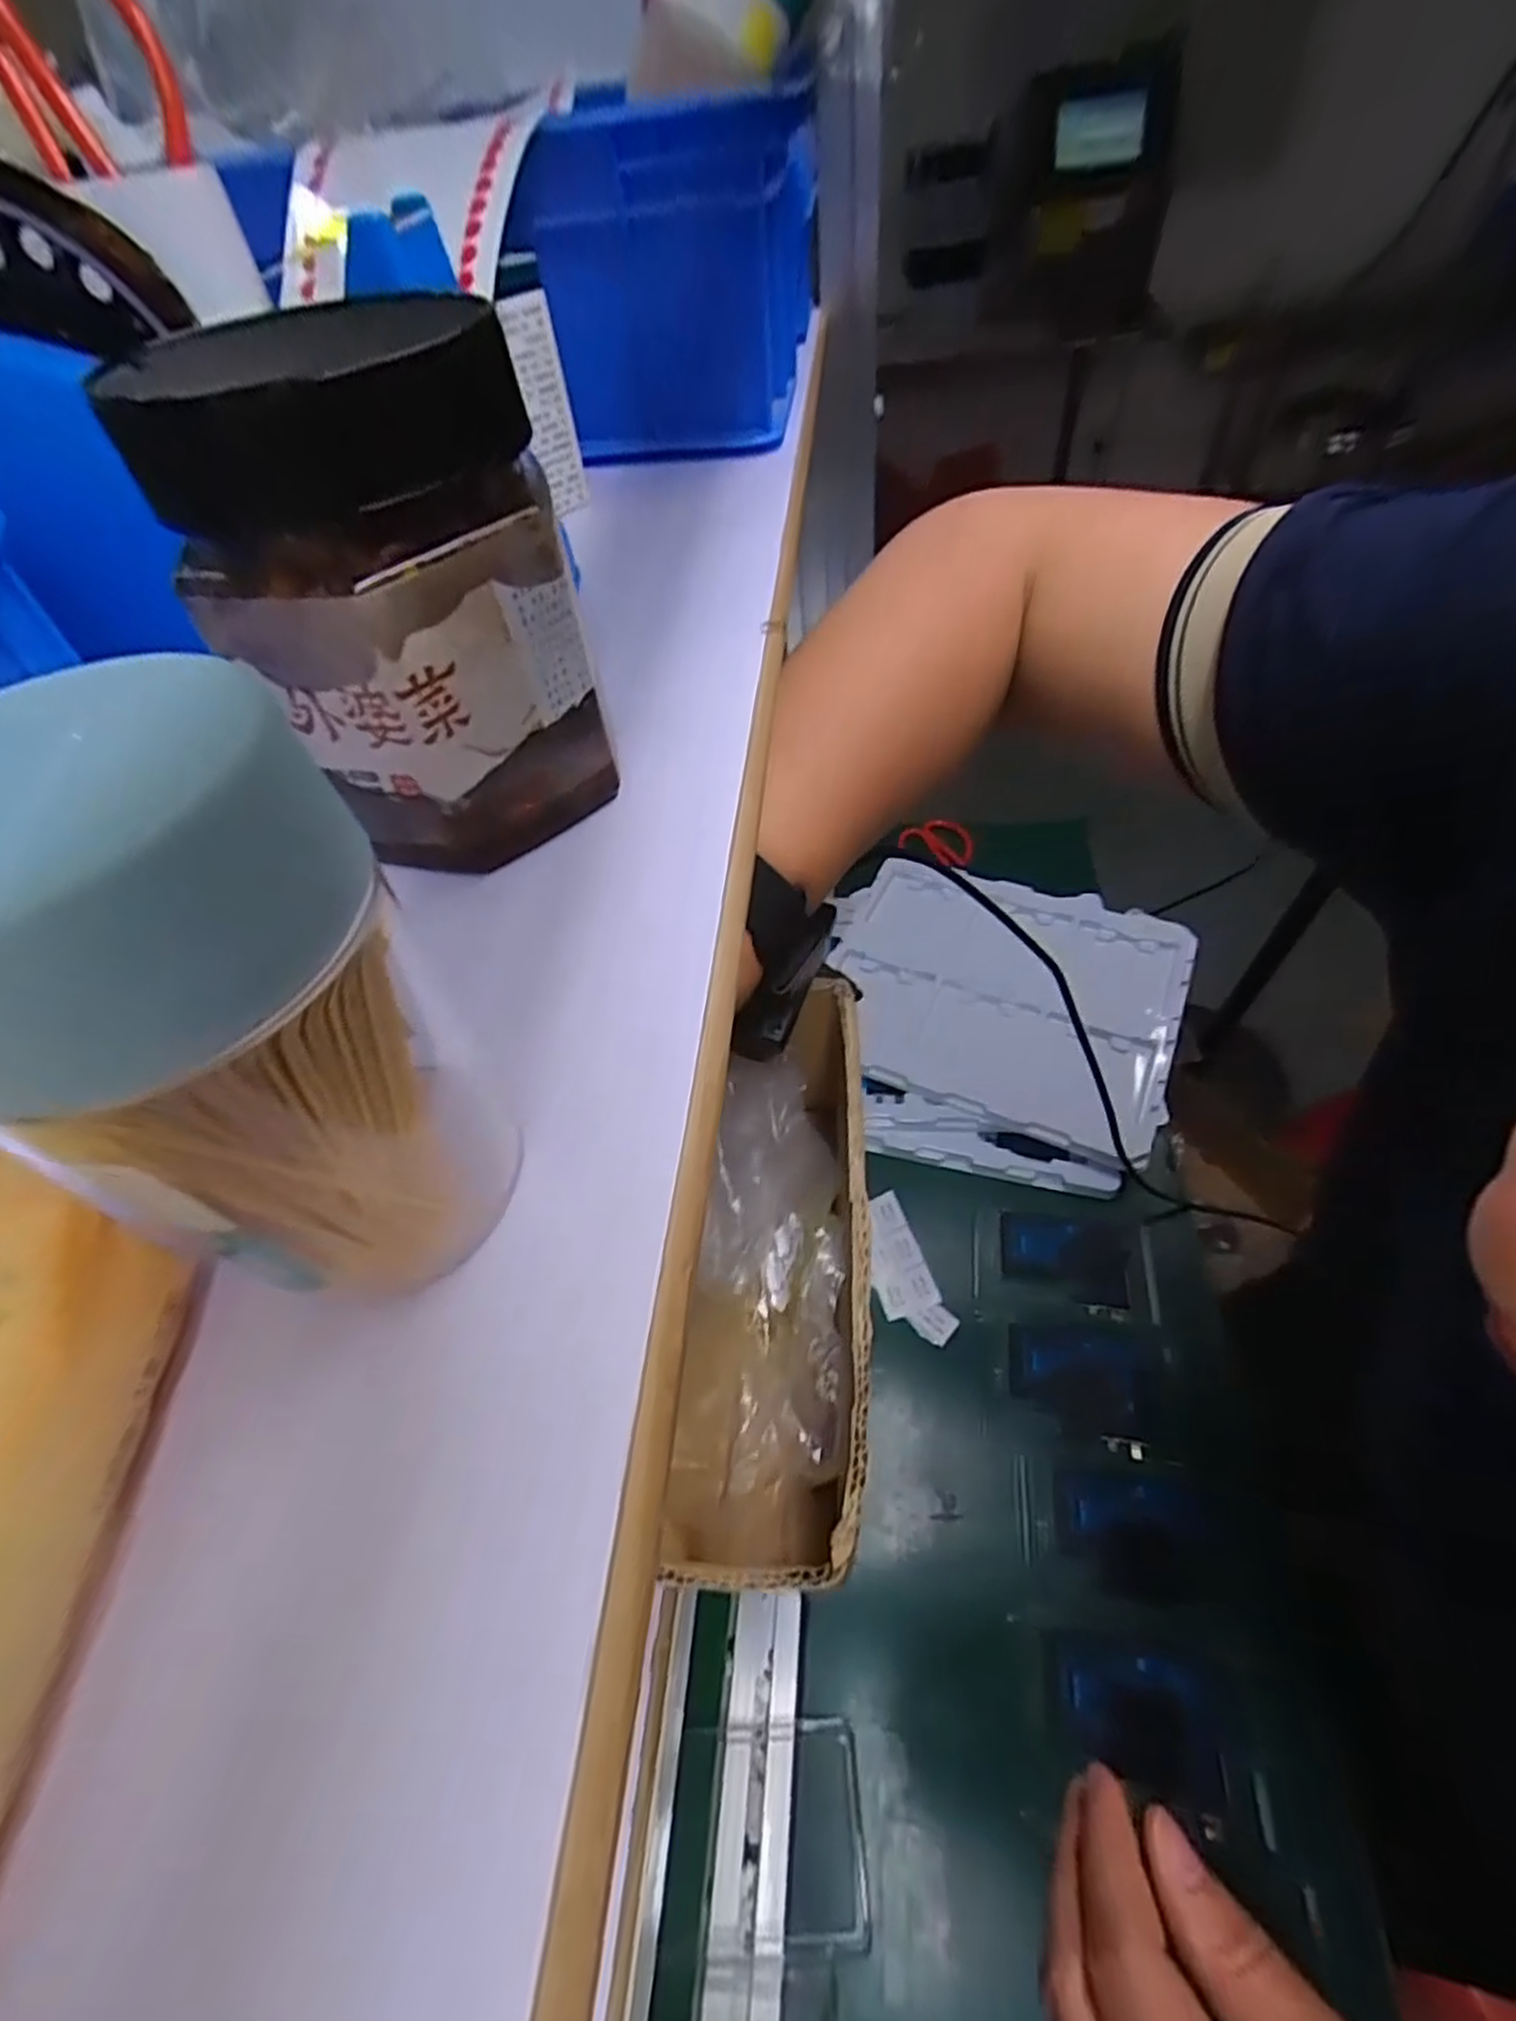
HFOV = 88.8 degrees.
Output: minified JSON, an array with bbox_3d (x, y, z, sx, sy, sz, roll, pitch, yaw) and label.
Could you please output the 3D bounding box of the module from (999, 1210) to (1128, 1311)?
[{"bbox_3d":[0.238,0.190,0.604,0.092,0.009,0.066,7,52,12],"label":"module"}]

